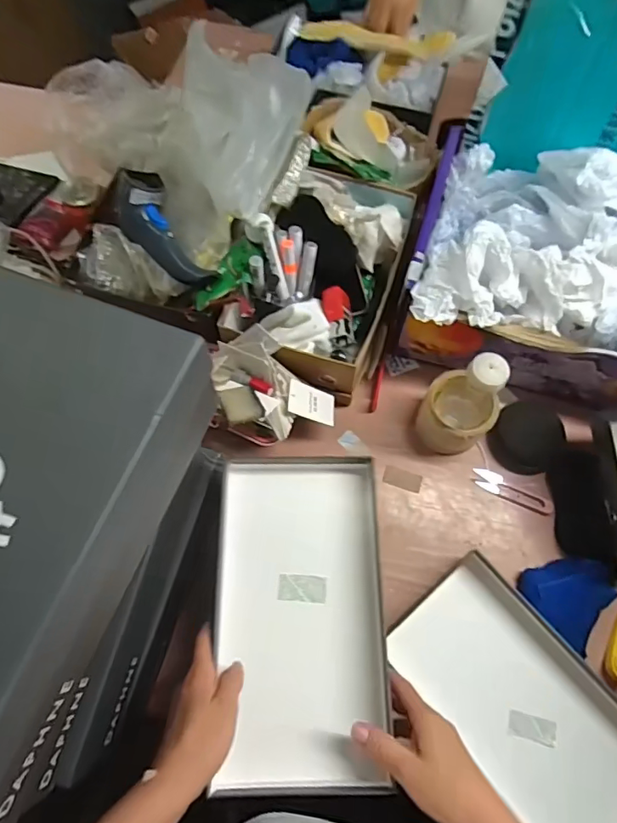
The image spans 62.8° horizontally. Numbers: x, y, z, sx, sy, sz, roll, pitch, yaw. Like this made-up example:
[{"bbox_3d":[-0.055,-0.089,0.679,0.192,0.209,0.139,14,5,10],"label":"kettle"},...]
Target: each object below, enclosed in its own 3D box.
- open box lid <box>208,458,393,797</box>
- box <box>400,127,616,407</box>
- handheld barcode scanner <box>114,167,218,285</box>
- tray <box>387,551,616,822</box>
[{"bbox_3d":[-0.006,0.196,0.509,0.164,0.031,0.301,-1,68,-1],"label":"open box lid"},{"bbox_3d":[0.339,-0.183,0.647,0.392,0.174,0.303,17,69,6],"label":"box"},{"bbox_3d":[-0.183,-0.222,0.632,0.077,0.042,0.162,-33,94,-13],"label":"handheld barcode scanner"},{"bbox_3d":[0.233,0.322,0.548,0.159,0.041,0.292,-38,73,-14],"label":"tray"}]

